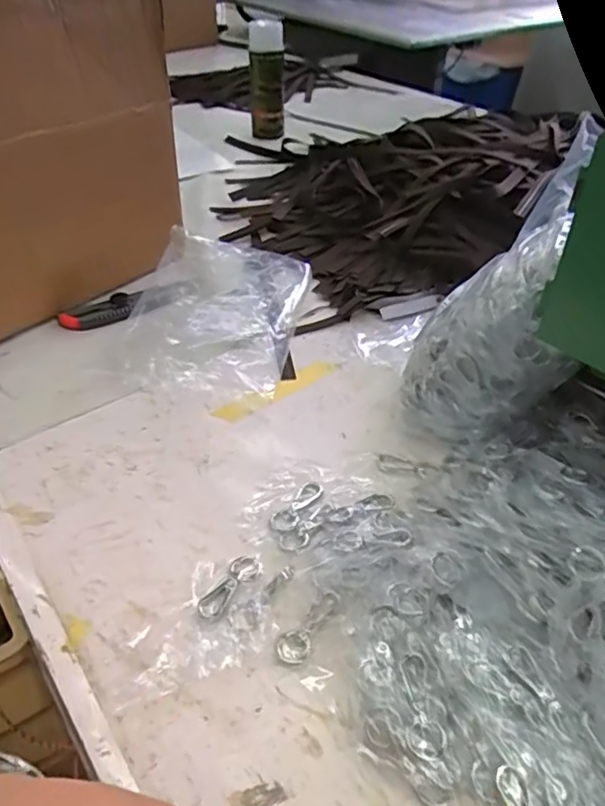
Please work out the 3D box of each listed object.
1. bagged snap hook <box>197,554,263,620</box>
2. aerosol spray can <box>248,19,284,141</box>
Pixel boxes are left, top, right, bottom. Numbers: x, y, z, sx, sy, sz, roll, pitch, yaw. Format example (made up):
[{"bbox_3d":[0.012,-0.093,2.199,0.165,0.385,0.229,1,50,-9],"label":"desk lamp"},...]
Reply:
[{"bbox_3d":[-0.050,0.128,0.425,0.022,0.004,0.059,29,48,29],"label":"bagged snap hook"},{"bbox_3d":[-0.066,-0.590,1.110,0.061,0.199,0.073,-1,41,-1],"label":"aerosol spray can"}]

